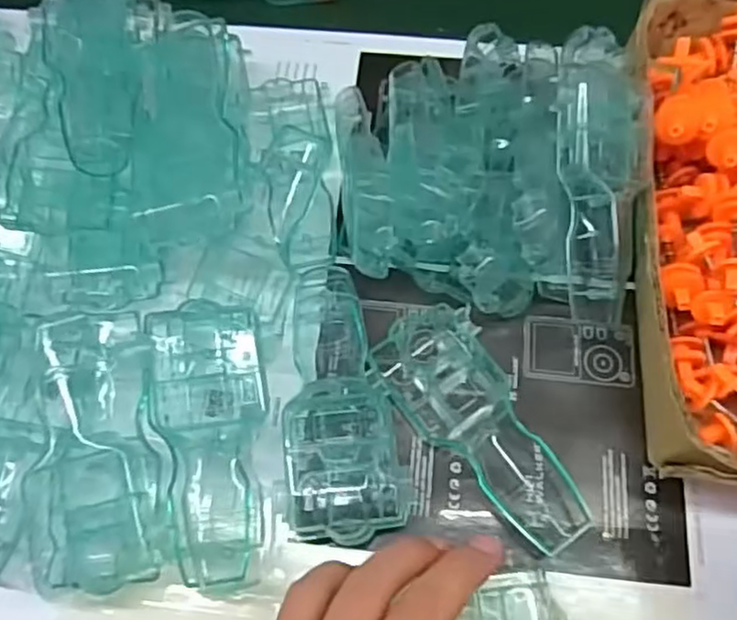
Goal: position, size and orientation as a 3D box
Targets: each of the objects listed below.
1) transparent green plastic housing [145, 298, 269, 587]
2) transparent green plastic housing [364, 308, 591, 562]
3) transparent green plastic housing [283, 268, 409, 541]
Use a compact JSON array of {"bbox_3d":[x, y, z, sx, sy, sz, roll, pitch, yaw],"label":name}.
[{"bbox_3d":[-0.071,0.059,0.308,0.046,0.033,0.122,-5,83,-1],"label":"transparent green plastic housing"},{"bbox_3d":[0.056,0.053,0.326,0.053,0.014,0.126,-35,68,-14],"label":"transparent green plastic housing"},{"bbox_3d":[-0.015,0.038,0.323,0.053,0.036,0.138,-7,65,-2],"label":"transparent green plastic housing"}]

